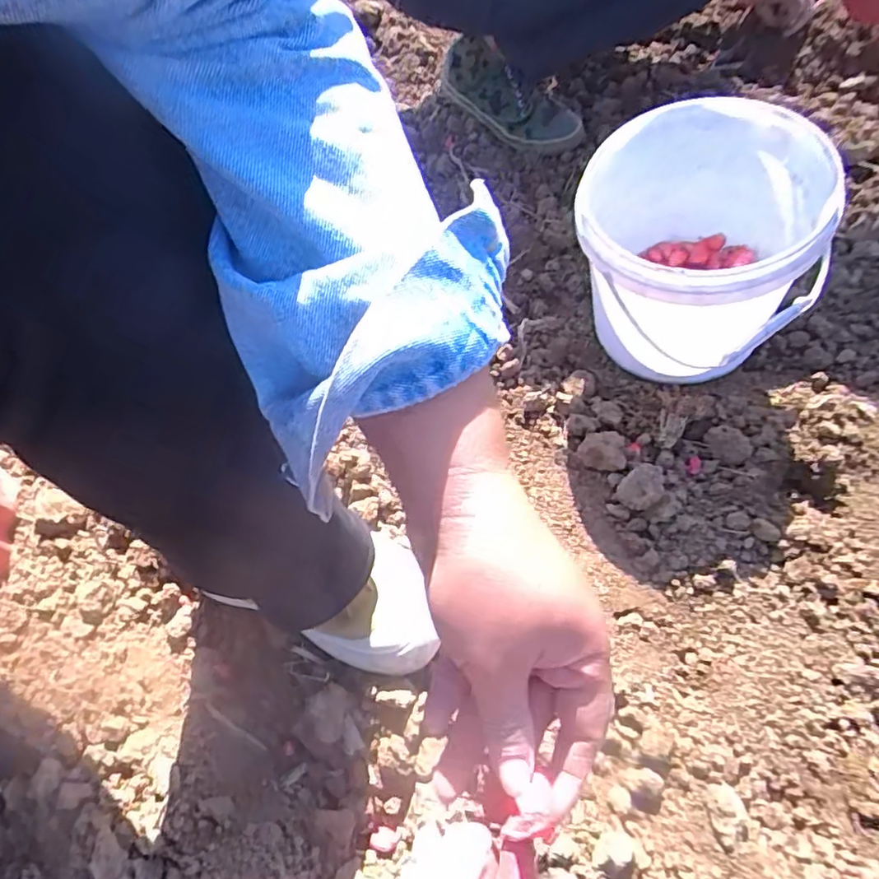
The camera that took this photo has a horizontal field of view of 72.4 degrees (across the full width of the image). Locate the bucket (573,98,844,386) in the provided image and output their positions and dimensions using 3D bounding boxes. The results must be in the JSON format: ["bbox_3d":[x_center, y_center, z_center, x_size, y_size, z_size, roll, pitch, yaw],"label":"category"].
[{"bbox_3d":[0.255,-0.184,0.628,0.220,0.219,0.233,6,62,8],"label":"bucket"}]

